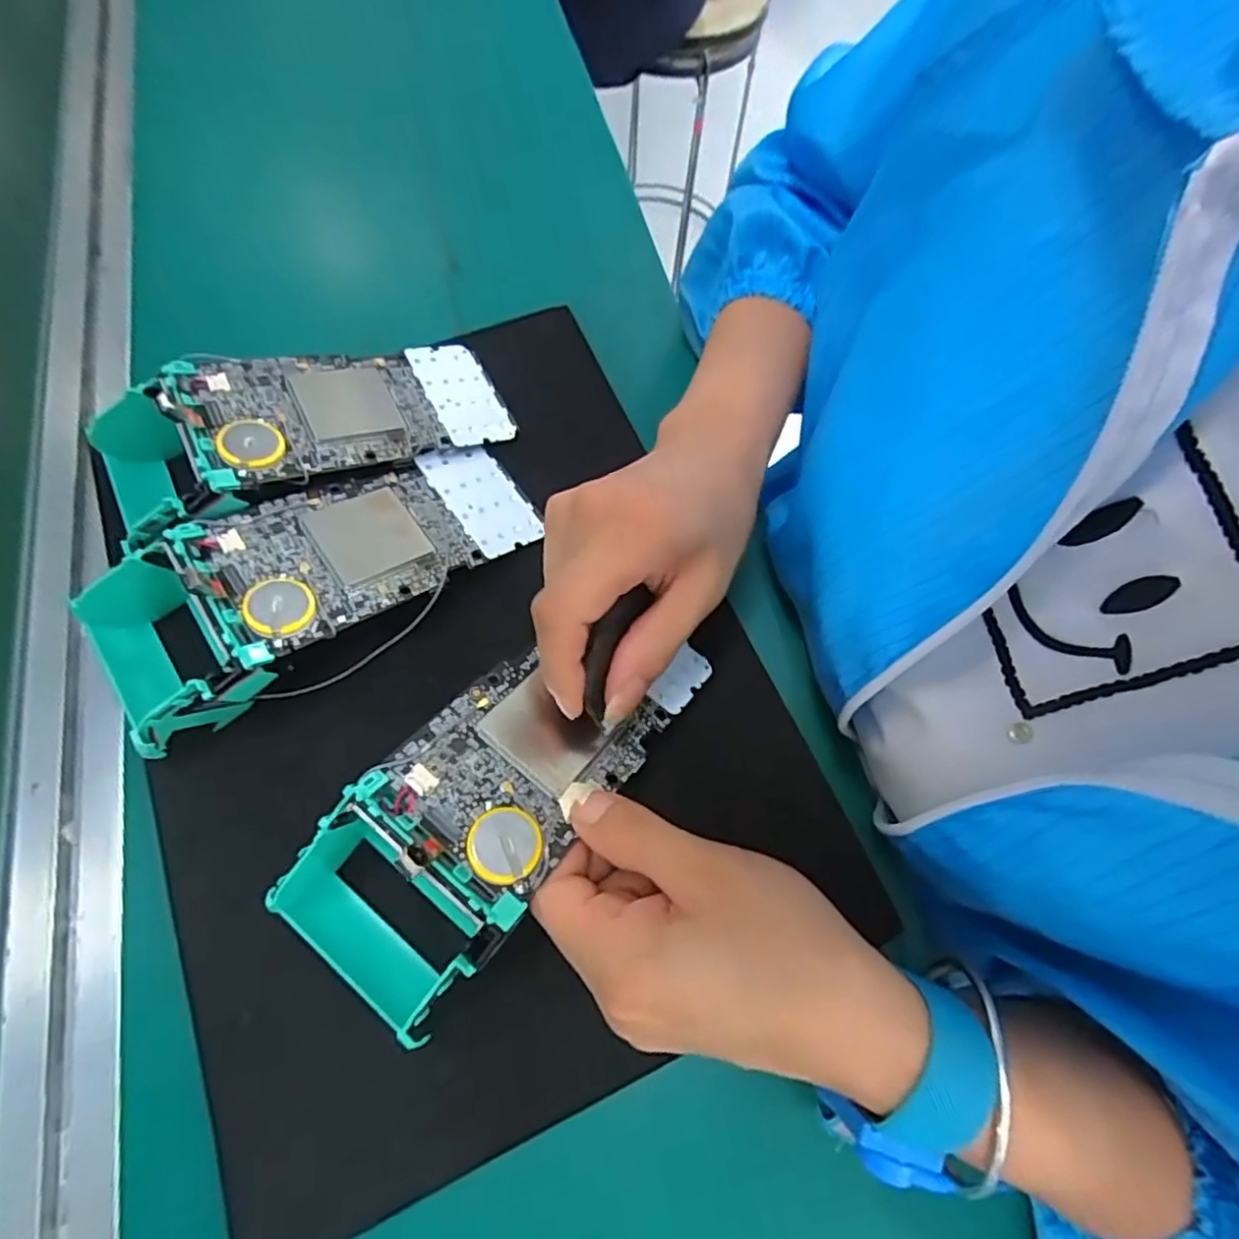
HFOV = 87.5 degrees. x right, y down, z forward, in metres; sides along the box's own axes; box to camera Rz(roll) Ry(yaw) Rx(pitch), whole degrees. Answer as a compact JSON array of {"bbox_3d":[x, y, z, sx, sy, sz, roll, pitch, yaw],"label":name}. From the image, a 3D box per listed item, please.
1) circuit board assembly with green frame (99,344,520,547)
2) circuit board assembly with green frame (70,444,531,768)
[{"bbox_3d":[-0.140,-0.089,0.290,0.174,0.047,0.074,-28,71,-13],"label":"circuit board assembly with green frame"},{"bbox_3d":[-0.119,-0.017,0.271,0.174,0.054,0.075,-34,73,-15],"label":"circuit board assembly with green frame"}]

